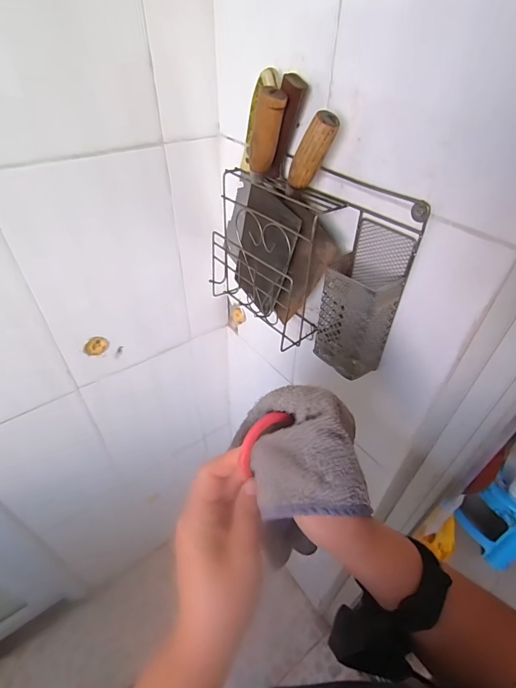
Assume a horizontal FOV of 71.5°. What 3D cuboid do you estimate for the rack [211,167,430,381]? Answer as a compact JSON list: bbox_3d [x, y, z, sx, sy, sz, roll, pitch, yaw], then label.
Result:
[{"bbox_3d":[0.049,-0.117,0.496,0.085,0.230,0.302,-29,51,-29],"label":"rack"}]

